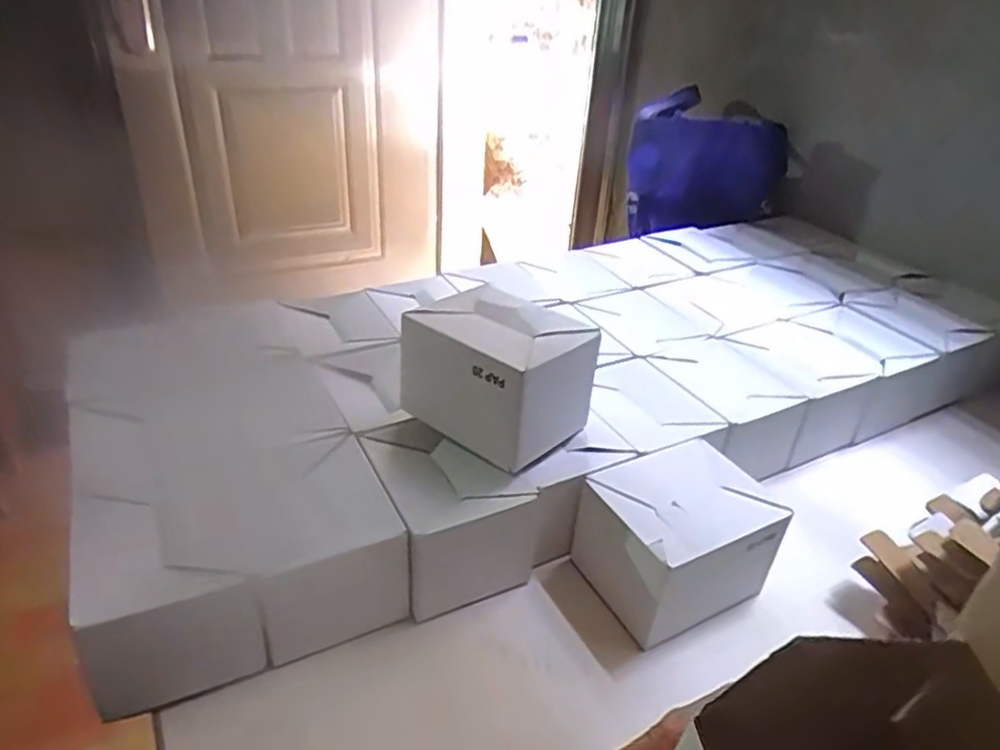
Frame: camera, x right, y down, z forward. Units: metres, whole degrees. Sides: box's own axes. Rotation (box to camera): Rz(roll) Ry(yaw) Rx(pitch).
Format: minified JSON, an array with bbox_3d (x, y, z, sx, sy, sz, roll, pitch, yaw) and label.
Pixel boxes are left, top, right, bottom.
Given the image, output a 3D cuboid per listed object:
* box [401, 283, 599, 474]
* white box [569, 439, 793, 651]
[{"bbox_3d":[-0.004,-0.001,0.497,0.116,0.102,0.089,28,38,34],"label":"box"},{"bbox_3d":[0.127,0.116,0.481,0.117,0.082,0.104,-13,35,-26],"label":"white box"}]

